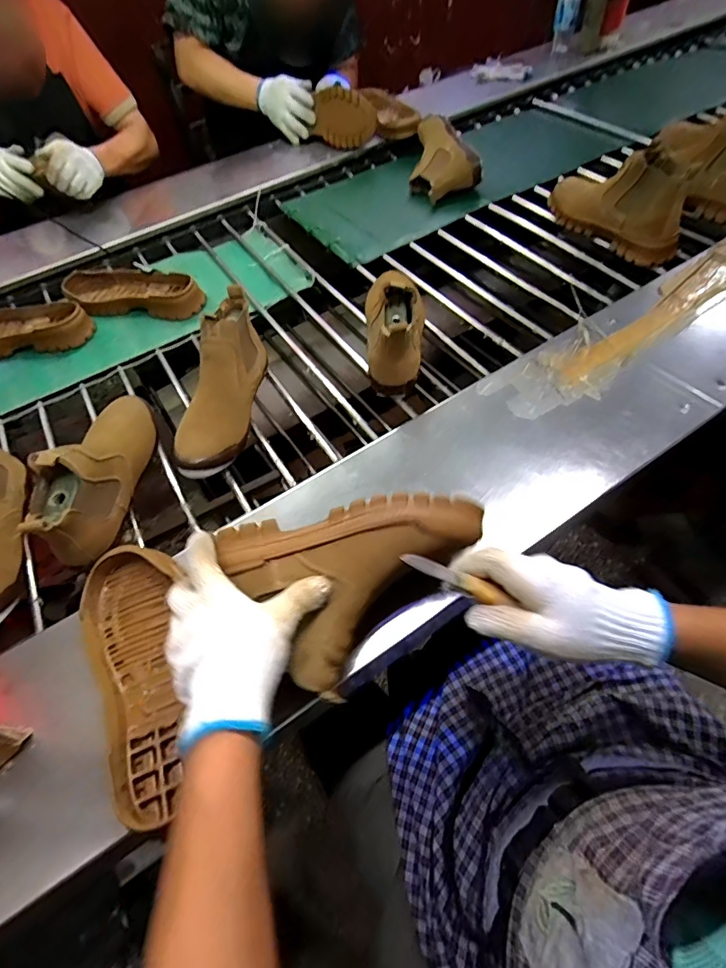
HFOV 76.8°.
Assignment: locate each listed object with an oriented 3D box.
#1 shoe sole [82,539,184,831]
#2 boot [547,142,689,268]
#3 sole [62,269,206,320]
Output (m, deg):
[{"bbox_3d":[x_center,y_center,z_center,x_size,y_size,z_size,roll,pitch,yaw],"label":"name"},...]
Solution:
[{"bbox_3d":[-0.220,0.183,0.456,0.106,0.046,0.269,-21,56,-9],"label":"shoe sole"},{"bbox_3d":[0.497,-0.562,0.881,0.117,0.169,0.276,-28,59,-13],"label":"boot"},{"bbox_3d":[-0.465,-0.386,0.918,0.308,0.039,0.119,10,58,11],"label":"sole"}]

